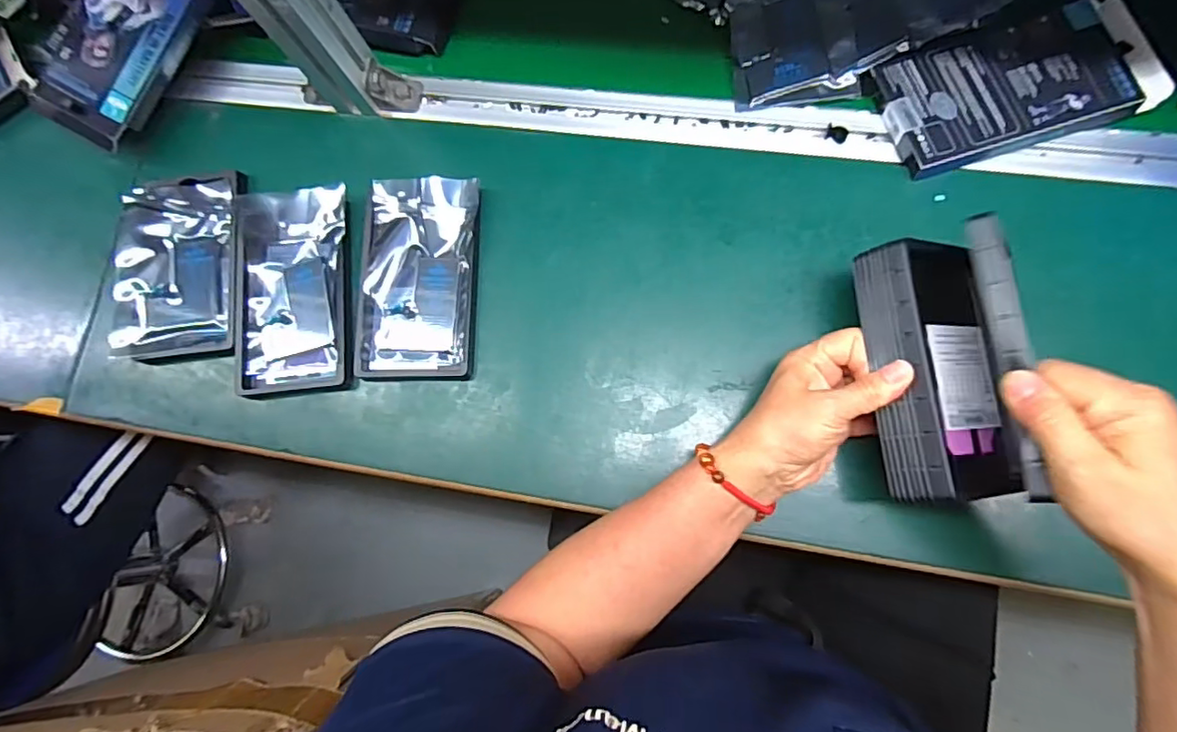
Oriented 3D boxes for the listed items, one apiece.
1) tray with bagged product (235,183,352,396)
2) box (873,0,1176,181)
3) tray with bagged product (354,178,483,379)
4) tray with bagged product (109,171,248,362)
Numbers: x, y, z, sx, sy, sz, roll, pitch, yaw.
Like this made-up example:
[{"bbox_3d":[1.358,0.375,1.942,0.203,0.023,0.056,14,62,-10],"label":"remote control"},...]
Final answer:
[{"bbox_3d":[-0.245,-0.063,0.480,0.099,0.010,0.165,-4,78,6],"label":"tray with bagged product"},{"bbox_3d":[0.325,-0.214,0.438,0.190,0.013,0.093,-16,77,3],"label":"box"},{"bbox_3d":[-0.137,-0.070,0.471,0.094,0.015,0.160,1,79,7],"label":"tray with bagged product"},{"bbox_3d":[-0.350,-0.087,0.492,0.108,0.016,0.155,-5,78,6],"label":"tray with bagged product"}]

